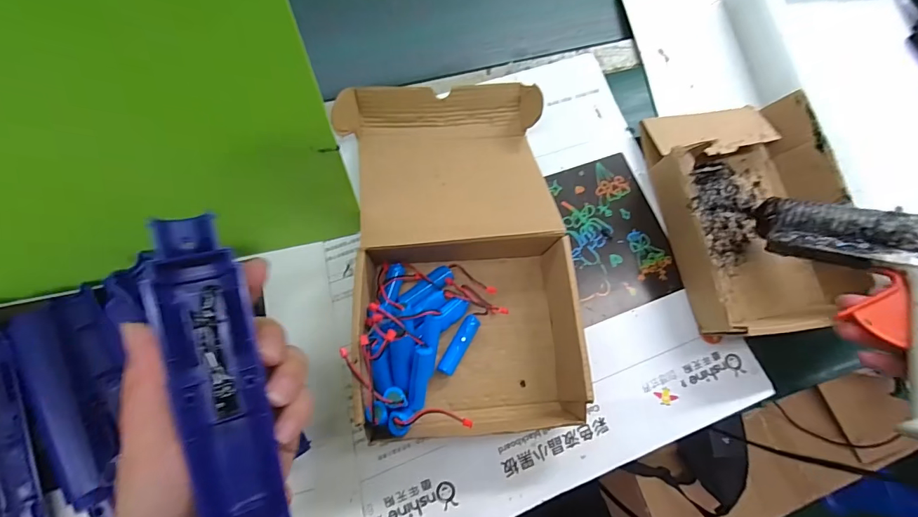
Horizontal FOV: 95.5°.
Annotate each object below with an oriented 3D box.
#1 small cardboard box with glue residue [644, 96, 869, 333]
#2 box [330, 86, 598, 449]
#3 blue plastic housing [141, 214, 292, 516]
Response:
[{"bbox_3d":[0.267,-0.047,0.387,0.162,0.056,0.218,-10,77,-7],"label":"small cardboard box with glue residue"},{"bbox_3d":[0.002,-0.013,0.350,0.184,0.057,0.307,-7,77,-7],"label":"box"},{"bbox_3d":[-0.110,0.062,0.195,0.032,0.027,0.164,-16,84,-6],"label":"blue plastic housing"}]

